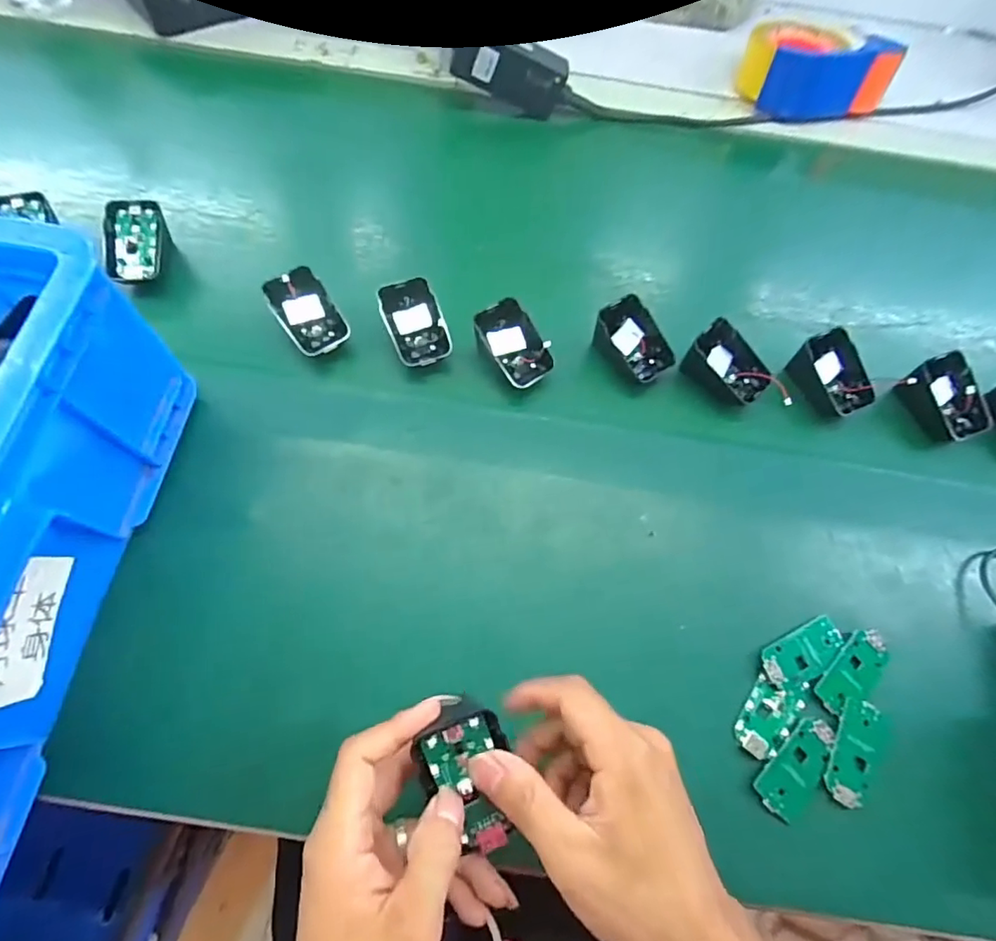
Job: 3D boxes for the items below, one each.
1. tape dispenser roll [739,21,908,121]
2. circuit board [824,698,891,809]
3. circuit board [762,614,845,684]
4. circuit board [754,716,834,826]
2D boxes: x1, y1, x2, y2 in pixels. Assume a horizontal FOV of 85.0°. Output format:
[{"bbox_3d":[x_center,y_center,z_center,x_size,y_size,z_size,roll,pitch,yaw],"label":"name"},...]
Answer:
[{"bbox_3d":[0.348,-0.451,0.604,0.141,0.074,0.099,0,65,-4],"label":"tape dispenser roll"},{"bbox_3d":[0.228,0.179,0.345,0.030,0.004,0.063,28,66,9],"label":"circuit board"},{"bbox_3d":[0.206,0.121,0.366,0.061,0.006,0.027,-23,69,-14],"label":"circuit board"},{"bbox_3d":[0.188,0.185,0.340,0.064,0.004,0.027,-39,73,-20],"label":"circuit board"}]

